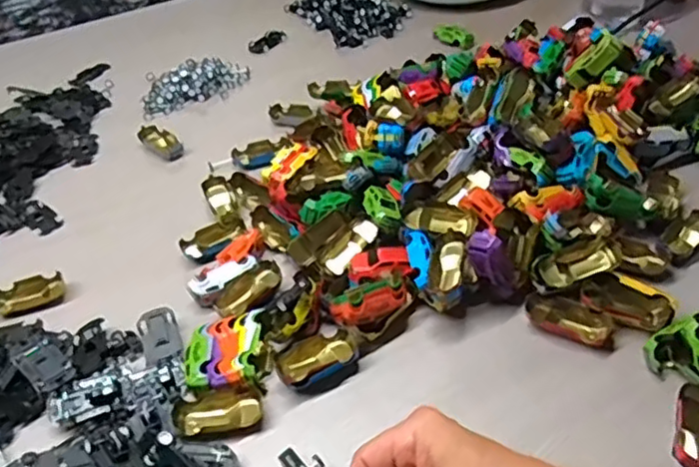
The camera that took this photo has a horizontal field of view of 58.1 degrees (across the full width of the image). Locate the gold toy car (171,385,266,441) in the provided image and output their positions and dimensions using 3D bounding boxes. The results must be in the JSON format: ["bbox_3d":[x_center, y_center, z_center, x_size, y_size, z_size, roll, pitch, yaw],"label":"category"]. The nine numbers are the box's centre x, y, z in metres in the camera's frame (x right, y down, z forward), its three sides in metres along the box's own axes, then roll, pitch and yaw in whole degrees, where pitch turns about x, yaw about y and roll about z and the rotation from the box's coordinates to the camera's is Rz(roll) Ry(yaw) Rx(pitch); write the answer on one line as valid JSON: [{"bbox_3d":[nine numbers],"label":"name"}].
[{"bbox_3d":[-0.096,0.133,0.462,0.062,0.017,0.031,-12,42,-6],"label":"gold toy car"}]

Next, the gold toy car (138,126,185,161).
[{"bbox_3d":[-0.223,-0.109,0.745,0.063,0.016,0.033,30,53,34],"label":"gold toy car"}]

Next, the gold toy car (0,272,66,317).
[{"bbox_3d":[-0.295,0.057,0.575,0.062,0.015,0.032,-16,43,-10],"label":"gold toy car"}]

